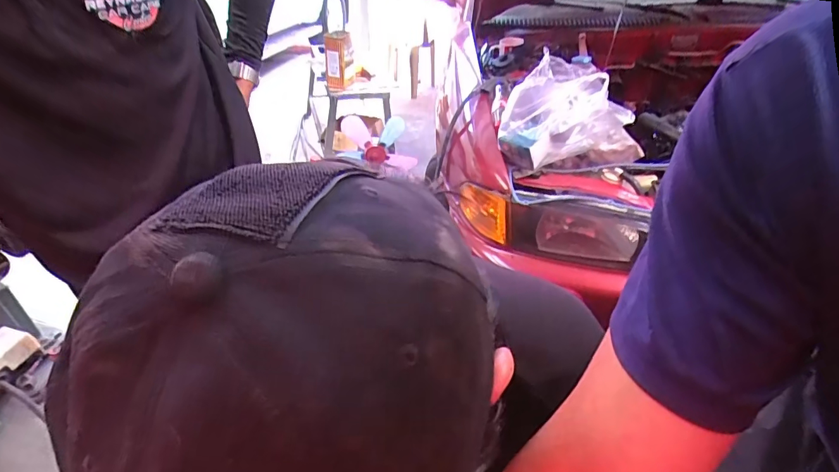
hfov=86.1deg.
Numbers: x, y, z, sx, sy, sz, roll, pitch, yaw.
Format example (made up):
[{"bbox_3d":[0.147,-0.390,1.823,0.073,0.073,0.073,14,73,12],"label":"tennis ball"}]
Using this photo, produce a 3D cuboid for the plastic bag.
[{"bbox_3d":[0.350,-0.257,0.986,0.313,0.218,0.118,4,38,1],"label":"plastic bag"}]

